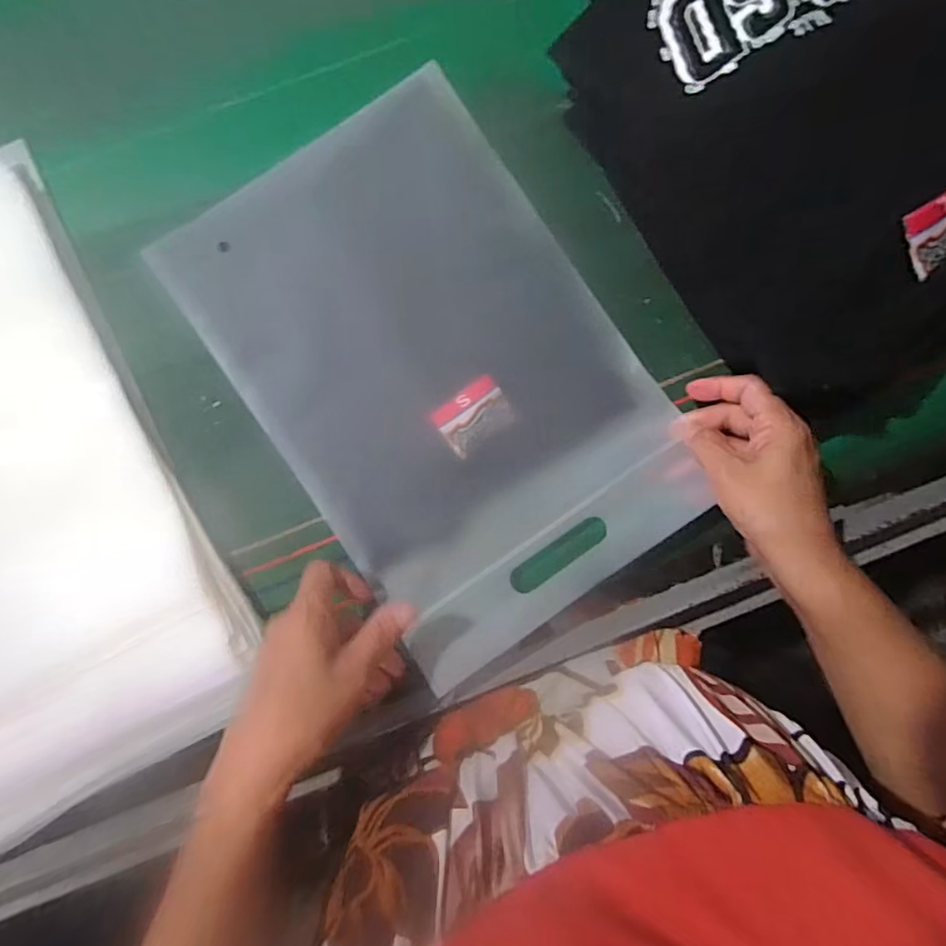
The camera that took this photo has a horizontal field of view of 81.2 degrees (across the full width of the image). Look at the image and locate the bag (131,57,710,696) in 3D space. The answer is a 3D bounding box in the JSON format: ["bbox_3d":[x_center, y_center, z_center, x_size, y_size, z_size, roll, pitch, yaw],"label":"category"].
[{"bbox_3d":[-0.027,-0.067,0.381,0.233,0.021,0.367,-34,90,-2],"label":"bag"}]

